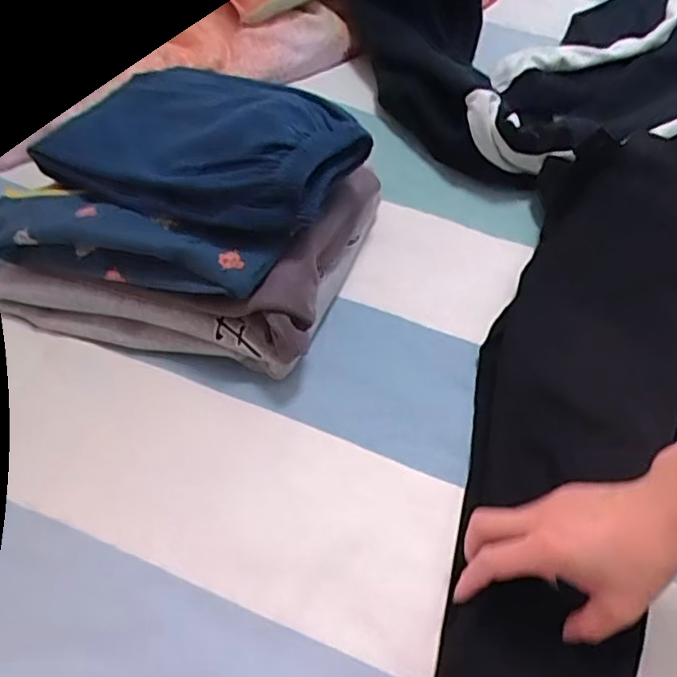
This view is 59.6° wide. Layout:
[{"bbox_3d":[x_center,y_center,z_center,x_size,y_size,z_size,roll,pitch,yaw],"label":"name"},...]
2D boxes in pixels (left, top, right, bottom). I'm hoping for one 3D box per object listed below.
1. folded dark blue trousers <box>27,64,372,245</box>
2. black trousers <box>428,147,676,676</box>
[{"bbox_3d":[-0.113,-0.178,0.514,0.237,0.075,0.171,27,57,15],"label":"folded dark blue trousers"},{"bbox_3d":[0.172,0.140,0.448,0.180,0.062,0.861,21,57,10],"label":"black trousers"}]

